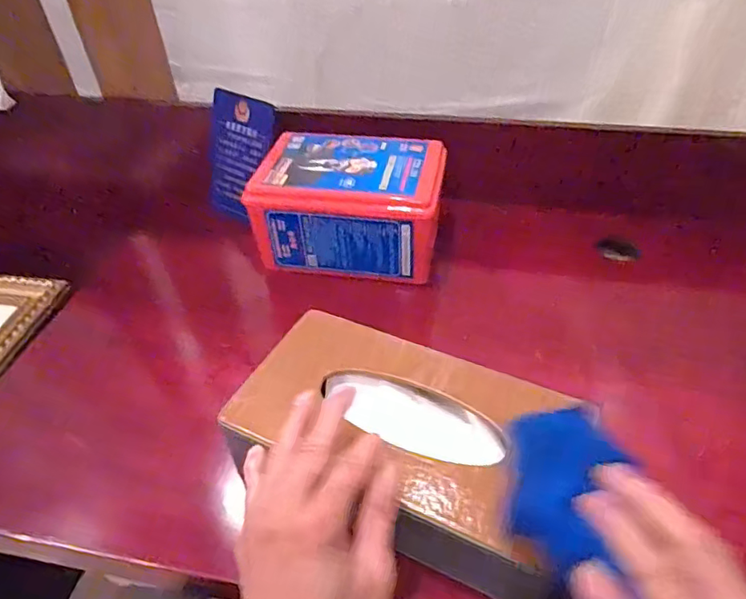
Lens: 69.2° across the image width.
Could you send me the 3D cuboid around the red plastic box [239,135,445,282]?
[{"bbox_3d":[-0.021,-0.103,0.606,0.197,0.108,0.139,7,44,9],"label":"red plastic box"}]

